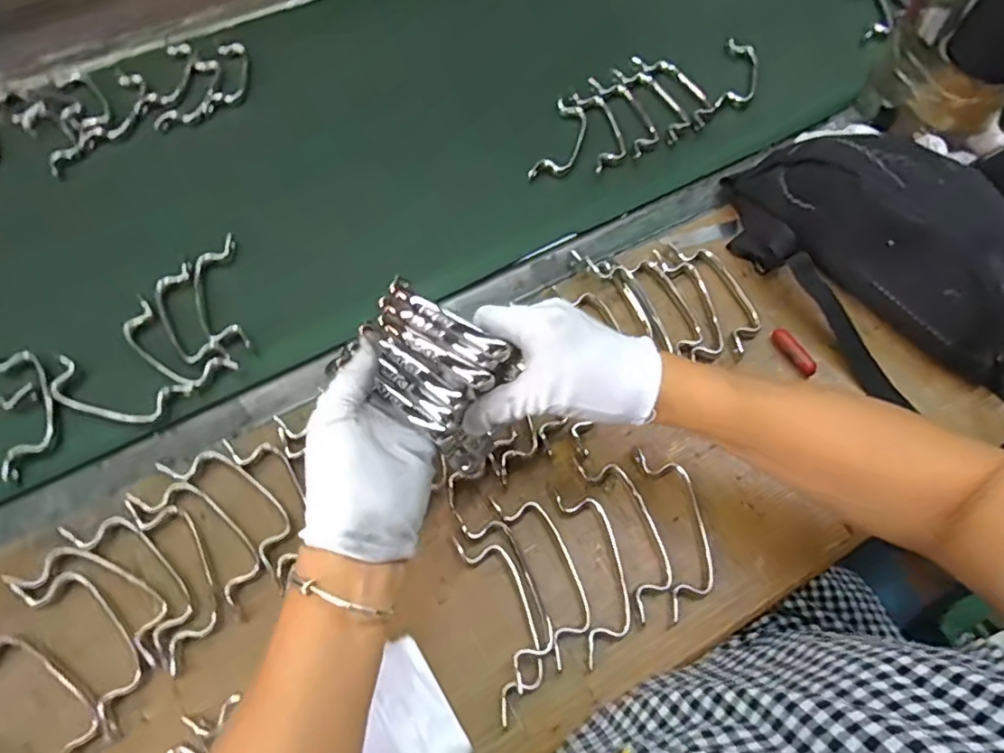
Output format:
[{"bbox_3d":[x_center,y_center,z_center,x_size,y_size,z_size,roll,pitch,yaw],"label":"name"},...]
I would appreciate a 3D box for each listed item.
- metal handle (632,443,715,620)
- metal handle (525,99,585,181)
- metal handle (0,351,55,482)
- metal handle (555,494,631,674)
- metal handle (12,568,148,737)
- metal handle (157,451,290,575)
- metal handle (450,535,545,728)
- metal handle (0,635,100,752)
[{"bbox_3d":[0.133,0.113,0.449,0.040,0.007,0.127,-6,63,-5],"label":"metal handle"},{"bbox_3d":[0.065,-0.252,0.637,0.040,0.016,0.116,18,63,7],"label":"metal handle"},{"bbox_3d":[-0.385,0.023,0.479,0.041,0.012,0.122,-24,65,-14],"label":"metal handle"},{"bbox_3d":[0.069,0.142,0.435,0.038,0.009,0.119,-7,63,-6],"label":"metal handle"},{"bbox_3d":[-0.281,0.181,0.409,0.041,0.015,0.124,-40,70,-20],"label":"metal handle"},{"bbox_3d":[-0.203,0.092,0.452,0.122,0.009,0.038,36,67,16],"label":"metal handle"},{"bbox_3d":[0.002,0.167,0.414,0.040,0.017,0.124,-15,64,-10],"label":"metal handle"},{"bbox_3d":[-0.306,0.213,0.391,0.117,0.010,0.037,32,66,14],"label":"metal handle"}]

